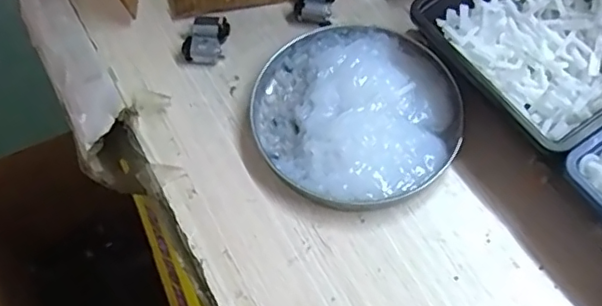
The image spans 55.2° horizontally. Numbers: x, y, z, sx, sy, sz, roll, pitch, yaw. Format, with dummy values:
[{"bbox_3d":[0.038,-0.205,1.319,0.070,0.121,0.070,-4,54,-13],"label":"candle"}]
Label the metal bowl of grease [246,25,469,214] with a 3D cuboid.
[{"bbox_3d":[0.040,-0.033,0.405,0.140,0.028,0.144,-1,62,2],"label":"metal bowl of grease"}]

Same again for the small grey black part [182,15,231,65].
[{"bbox_3d":[-0.073,-0.086,0.444,0.031,0.015,0.039,8,63,6],"label":"small grey black part"}]

